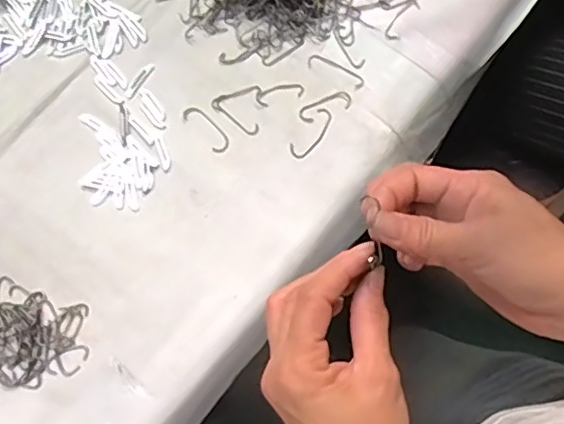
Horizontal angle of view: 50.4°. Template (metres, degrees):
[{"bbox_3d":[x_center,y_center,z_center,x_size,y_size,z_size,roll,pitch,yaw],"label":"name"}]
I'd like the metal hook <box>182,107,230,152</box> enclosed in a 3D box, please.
[{"bbox_3d":[-0.061,-0.068,0.484,0.048,0.004,0.018,44,82,10],"label":"metal hook"}]

